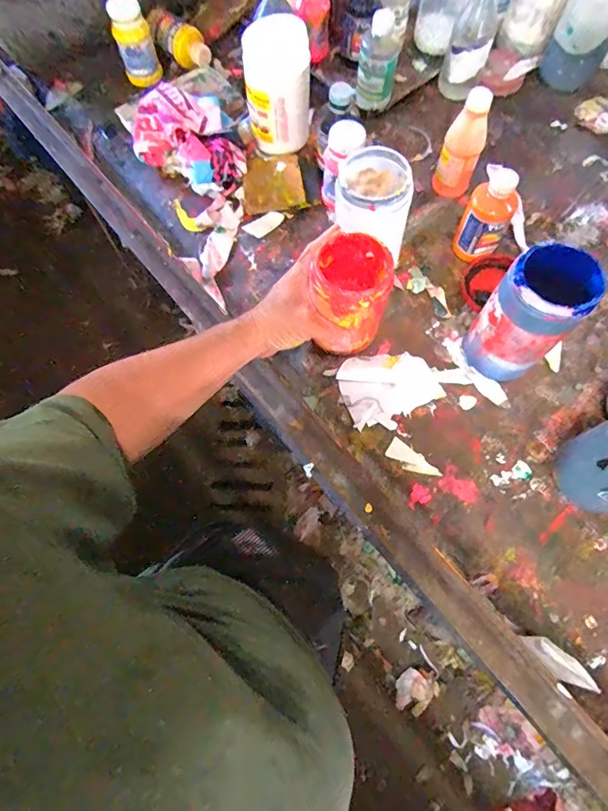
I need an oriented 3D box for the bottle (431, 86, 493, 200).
[{"bbox_3d":[0.228,-0.369,0.642,0.054,0.140,0.049,1,70,2],"label":"bottle"}]

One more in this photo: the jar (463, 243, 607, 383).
[{"bbox_3d":[0.261,-0.099,0.529,0.090,0.169,0.089,-1,70,1],"label":"jar"}]

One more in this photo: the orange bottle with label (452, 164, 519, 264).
[{"bbox_3d":[0.249,-0.251,0.606,0.064,0.125,0.053,25,72,10],"label":"orange bottle with label"}]

